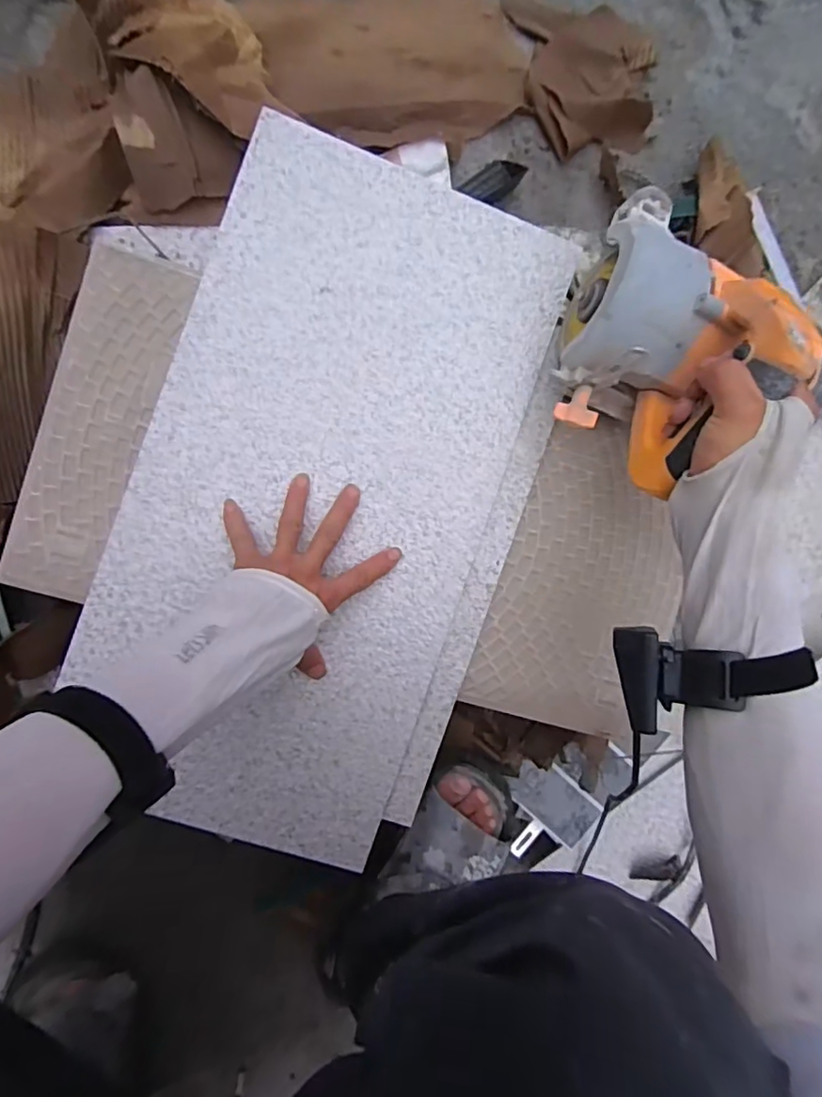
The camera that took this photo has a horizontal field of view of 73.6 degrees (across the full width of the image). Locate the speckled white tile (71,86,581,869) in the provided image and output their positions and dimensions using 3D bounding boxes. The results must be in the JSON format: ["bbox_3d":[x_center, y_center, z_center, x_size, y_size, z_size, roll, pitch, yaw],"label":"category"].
[{"bbox_3d":[-0.085,-0.041,0.492,0.304,0.005,0.600,19,89,-8],"label":"speckled white tile"}]

